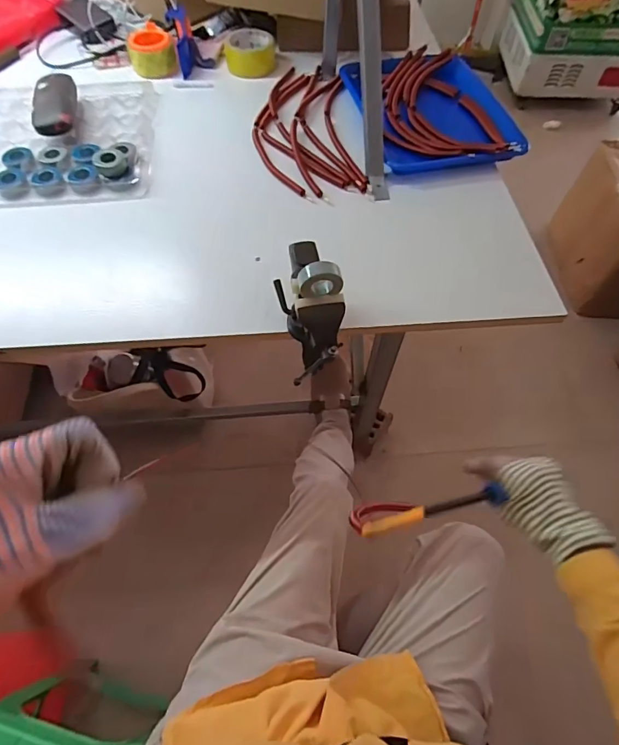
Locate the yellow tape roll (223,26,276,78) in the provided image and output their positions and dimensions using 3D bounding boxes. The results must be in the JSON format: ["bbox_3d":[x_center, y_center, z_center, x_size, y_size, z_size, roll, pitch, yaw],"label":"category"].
[{"bbox_3d":[-0.117,-0.630,0.866,0.094,0.048,0.094,0,59,-1],"label":"yellow tape roll"}]

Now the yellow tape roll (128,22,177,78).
[{"bbox_3d":[-0.306,-0.621,0.851,0.083,0.047,0.096,-20,62,-13],"label":"yellow tape roll"}]

